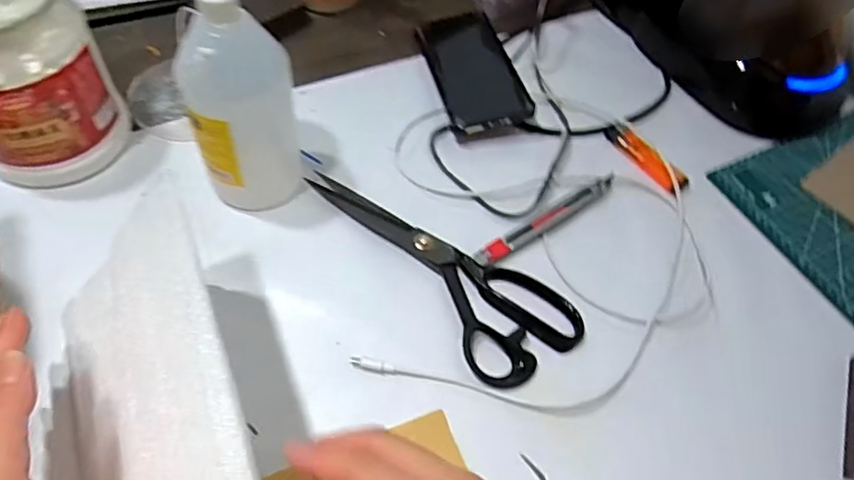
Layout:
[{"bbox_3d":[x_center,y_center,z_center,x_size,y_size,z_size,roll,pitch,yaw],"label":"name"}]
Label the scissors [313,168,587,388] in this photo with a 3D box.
[{"bbox_3d":[0.007,0.011,0.464,0.088,0.010,0.238,-37,66,-27],"label":"scissors"}]

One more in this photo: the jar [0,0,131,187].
[{"bbox_3d":[-0.307,-0.128,0.452,0.105,0.139,0.110,3,55,-4],"label":"jar"}]

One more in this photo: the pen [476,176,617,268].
[{"bbox_3d":[0.100,-0.018,0.492,0.146,0.008,0.016,-29,62,-23],"label":"pen"}]

